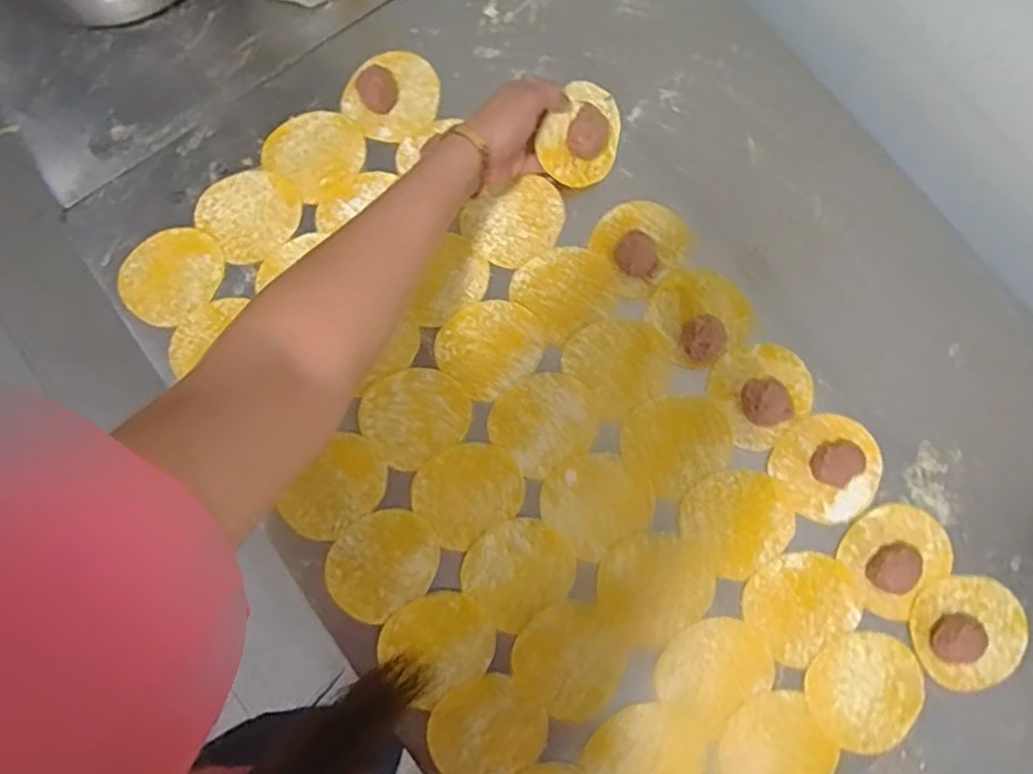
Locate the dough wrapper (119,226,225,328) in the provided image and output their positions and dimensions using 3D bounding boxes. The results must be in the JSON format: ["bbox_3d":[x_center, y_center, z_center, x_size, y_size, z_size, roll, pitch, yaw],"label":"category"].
[{"bbox_3d":[-0.290,-0.095,0.567,0.073,0.006,0.085,42,85,1],"label":"dough wrapper"}]

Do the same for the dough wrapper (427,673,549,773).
[{"bbox_3d":[-0.022,0.254,0.497,0.083,0.004,0.072,-34,81,-6],"label":"dough wrapper"}]

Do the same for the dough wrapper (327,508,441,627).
[{"bbox_3d":[-0.103,0.135,0.521,0.086,0.005,0.073,-34,81,-6],"label":"dough wrapper"}]

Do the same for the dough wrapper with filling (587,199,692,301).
[{"bbox_3d":[0.105,-0.122,0.565,0.081,0.016,0.074,0,79,0],"label":"dough wrapper with filling"}]

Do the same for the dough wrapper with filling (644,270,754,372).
[{"bbox_3d":[0.152,-0.062,0.547,0.076,0.025,0.077,0,79,0],"label":"dough wrapper with filling"}]

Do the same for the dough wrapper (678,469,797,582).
[{"bbox_3d":[0.172,0.104,0.526,0.081,0.004,0.076,0,79,0],"label":"dough wrapper"}]

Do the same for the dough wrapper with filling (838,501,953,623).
[{"bbox_3d":[0.291,0.128,0.509,0.082,0.022,0.071,-41,82,-7],"label":"dough wrapper with filling"}]

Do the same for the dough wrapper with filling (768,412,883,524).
[{"bbox_3d":[0.246,0.061,0.525,0.082,0.016,0.079,0,79,0],"label":"dough wrapper with filling"}]

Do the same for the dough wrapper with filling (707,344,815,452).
[{"bbox_3d":[0.201,0.003,0.537,0.078,0.022,0.077,0,79,0],"label":"dough wrapper with filling"}]

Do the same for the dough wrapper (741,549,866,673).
[{"bbox_3d":[0.217,0.164,0.512,0.082,0.004,0.073,-35,81,-6],"label":"dough wrapper"}]

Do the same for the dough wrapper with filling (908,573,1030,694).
[{"bbox_3d":[0.341,0.182,0.501,0.086,0.017,0.079,0,79,0],"label":"dough wrapper with filling"}]

